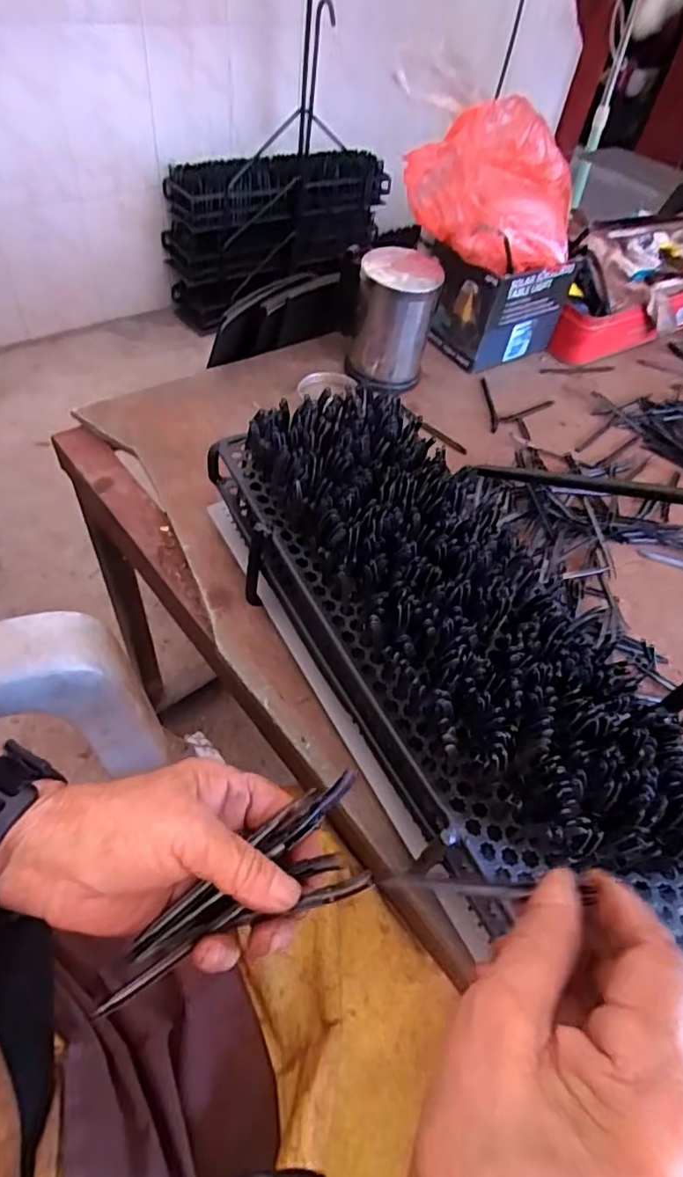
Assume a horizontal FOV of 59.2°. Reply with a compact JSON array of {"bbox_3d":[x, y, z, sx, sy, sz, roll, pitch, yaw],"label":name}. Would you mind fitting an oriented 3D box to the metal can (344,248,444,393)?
[{"bbox_3d":[0.055,-0.283,0.631,0.081,0.116,0.083,4,51,-5],"label":"metal can"}]

